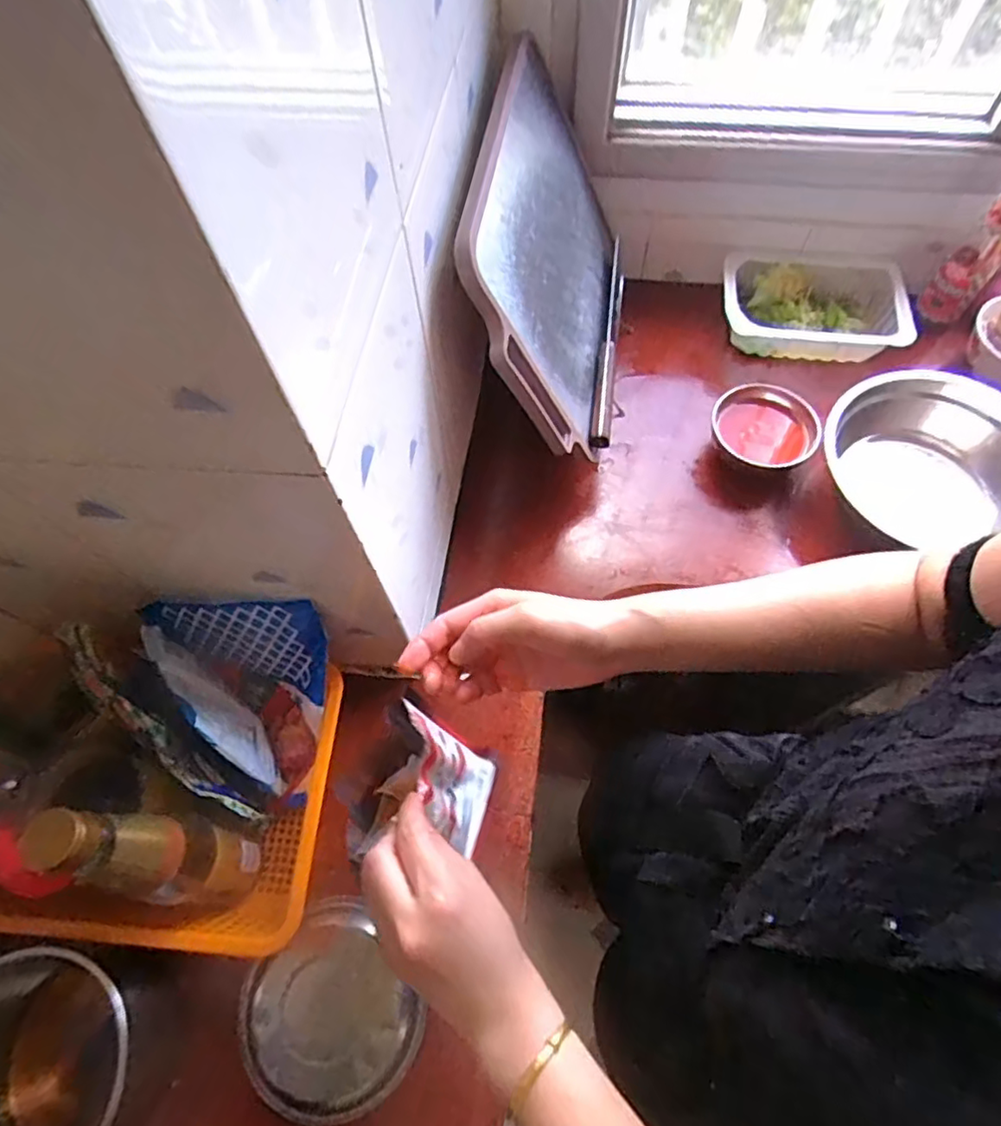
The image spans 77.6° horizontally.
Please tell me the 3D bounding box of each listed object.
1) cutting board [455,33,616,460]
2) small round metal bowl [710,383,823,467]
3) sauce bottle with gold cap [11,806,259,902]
[{"bbox_3d":[0.051,-0.319,0.627,0.015,0.260,0.392,-5,64,30],"label":"cutting board"},{"bbox_3d":[0.300,-0.148,0.717,0.114,0.059,0.096,26,68,14],"label":"small round metal bowl"},{"bbox_3d":[-0.233,0.209,0.435,0.045,0.229,0.054,6,64,5],"label":"sauce bottle with gold cap"}]

